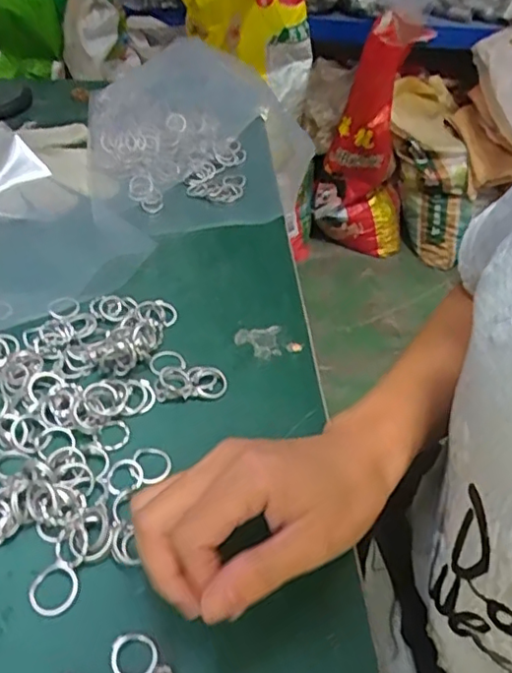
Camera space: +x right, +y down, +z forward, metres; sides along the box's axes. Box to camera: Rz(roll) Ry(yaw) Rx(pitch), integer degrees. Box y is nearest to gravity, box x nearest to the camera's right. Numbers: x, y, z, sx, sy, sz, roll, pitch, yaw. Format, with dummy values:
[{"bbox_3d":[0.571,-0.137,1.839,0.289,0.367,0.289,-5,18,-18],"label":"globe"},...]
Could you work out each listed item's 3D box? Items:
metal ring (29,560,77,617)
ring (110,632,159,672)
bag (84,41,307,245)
[{"bbox_3d":[-0.095,0.118,0.285,0.022,0.004,0.023,3,43,-2],"label":"metal ring"},{"bbox_3d":[-0.053,0.140,0.266,0.020,0.004,0.021,3,43,-2],"label":"ring"},{"bbox_3d":[-0.056,-0.205,0.587,0.207,0.068,0.266,-7,44,-12],"label":"bag"}]

